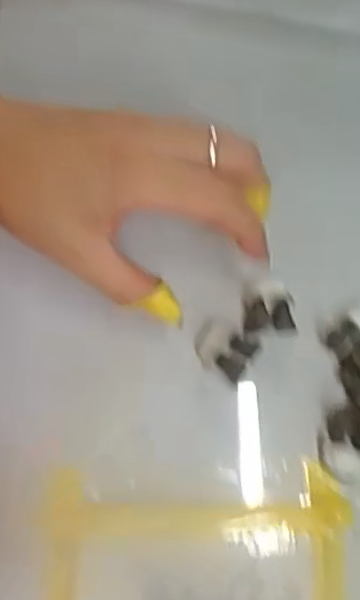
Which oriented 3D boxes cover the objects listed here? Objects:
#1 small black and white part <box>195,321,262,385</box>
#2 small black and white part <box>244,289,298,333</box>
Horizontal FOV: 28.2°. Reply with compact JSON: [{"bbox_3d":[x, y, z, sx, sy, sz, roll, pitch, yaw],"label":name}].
[{"bbox_3d":[0.022,0.024,0.347,0.028,0.015,0.024,29,76,7],"label":"small black and white part"},{"bbox_3d":[0.044,0.005,0.350,0.024,0.013,0.018,0,74,-1],"label":"small black and white part"}]

